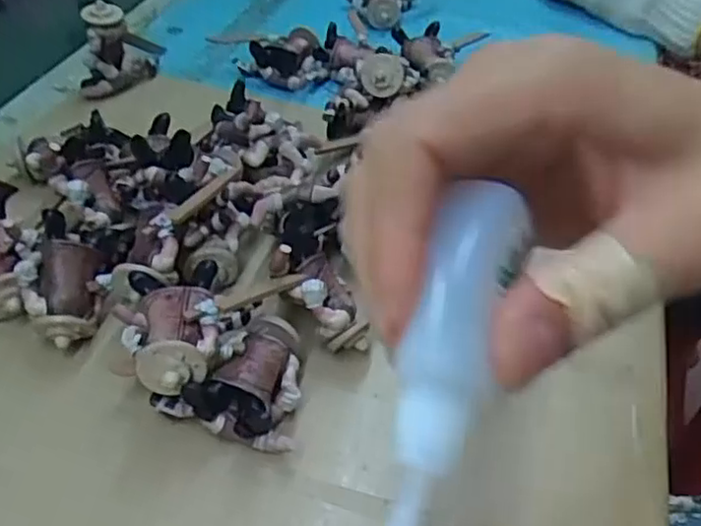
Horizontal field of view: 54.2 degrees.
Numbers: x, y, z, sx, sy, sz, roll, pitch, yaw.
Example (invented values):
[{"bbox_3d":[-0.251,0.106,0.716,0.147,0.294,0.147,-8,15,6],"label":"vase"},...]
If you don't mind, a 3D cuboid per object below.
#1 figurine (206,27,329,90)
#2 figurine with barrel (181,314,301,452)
[{"bbox_3d":[-0.057,-0.146,0.496,0.078,0.028,0.044,-6,45,-10],"label":"figurine"},{"bbox_3d":[-0.044,0.052,0.296,0.043,0.029,0.055,3,44,0],"label":"figurine with barrel"}]

